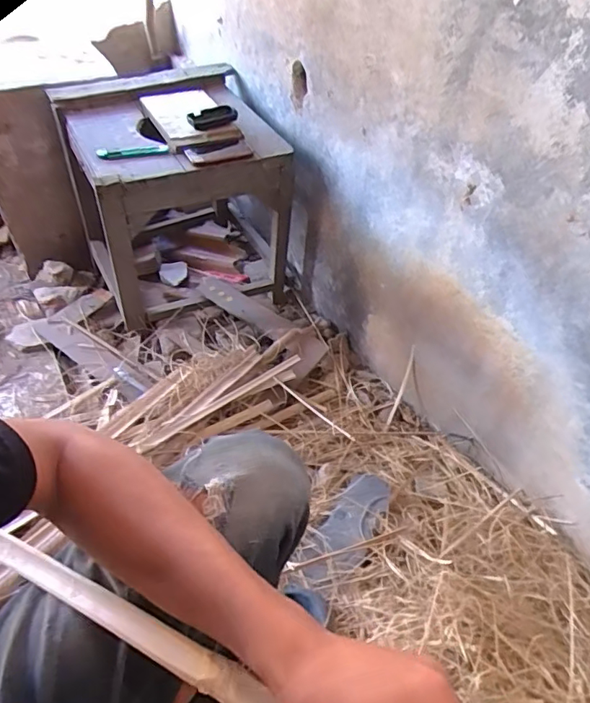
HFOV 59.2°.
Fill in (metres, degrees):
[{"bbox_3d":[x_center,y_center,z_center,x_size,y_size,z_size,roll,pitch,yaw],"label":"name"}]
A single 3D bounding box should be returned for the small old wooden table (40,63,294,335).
[{"bbox_3d":[-0.304,-0.400,1.340,0.472,0.443,0.544,-14,48,-15],"label":"small old wooden table"}]

